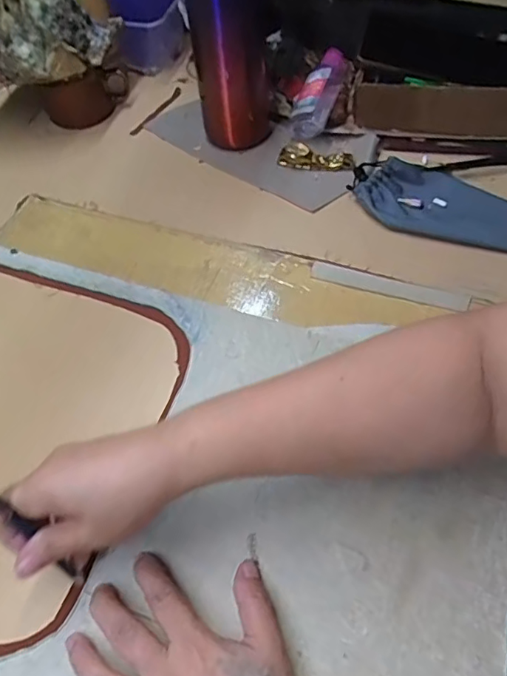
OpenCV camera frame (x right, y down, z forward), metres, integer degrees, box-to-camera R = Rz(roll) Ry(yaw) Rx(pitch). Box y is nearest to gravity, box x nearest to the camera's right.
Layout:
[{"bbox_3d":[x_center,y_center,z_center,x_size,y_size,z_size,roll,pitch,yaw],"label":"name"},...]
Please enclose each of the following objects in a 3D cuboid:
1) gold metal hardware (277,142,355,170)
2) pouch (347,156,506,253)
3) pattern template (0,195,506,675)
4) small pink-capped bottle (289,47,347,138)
[{"bbox_3d":[0.066,-0.189,0.556,0.077,0.015,0.023,7,57,9],"label":"gold metal hardware"},{"bbox_3d":[0.187,-0.129,0.507,0.184,0.016,0.082,18,59,16],"label":"pouch"},{"bbox_3d":[-0.065,0.102,0.375,0.503,0.010,0.459,15,58,14],"label":"pattern template"},{"bbox_3d":[0.074,-0.269,0.587,0.047,0.048,0.106,15,58,14],"label":"small pink-capped bottle"}]

